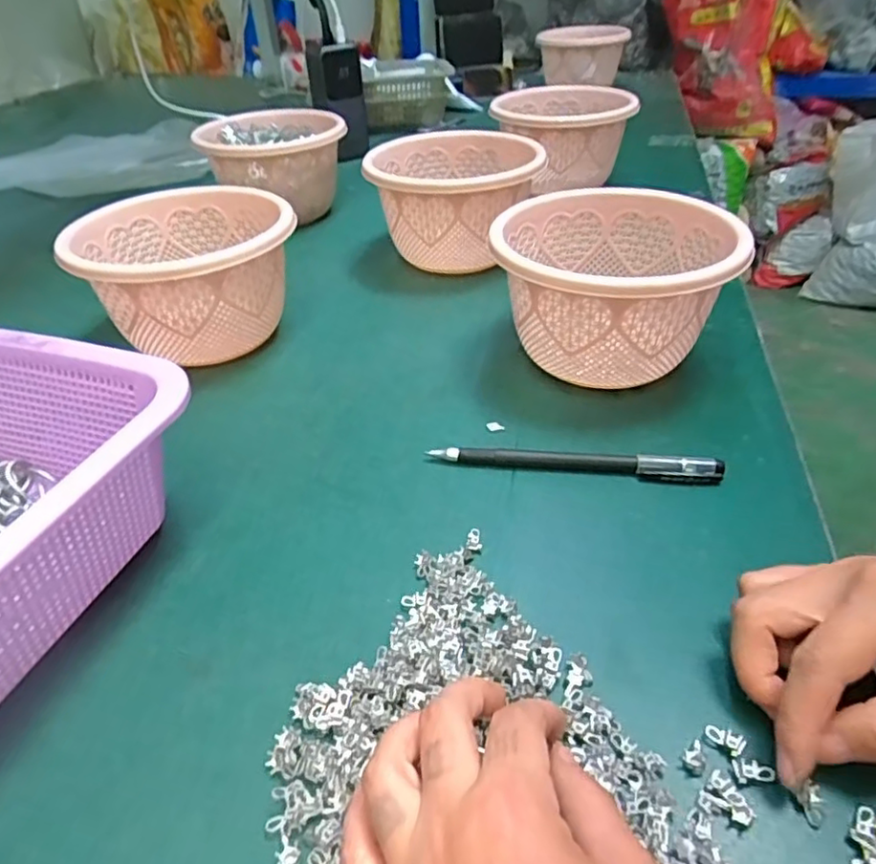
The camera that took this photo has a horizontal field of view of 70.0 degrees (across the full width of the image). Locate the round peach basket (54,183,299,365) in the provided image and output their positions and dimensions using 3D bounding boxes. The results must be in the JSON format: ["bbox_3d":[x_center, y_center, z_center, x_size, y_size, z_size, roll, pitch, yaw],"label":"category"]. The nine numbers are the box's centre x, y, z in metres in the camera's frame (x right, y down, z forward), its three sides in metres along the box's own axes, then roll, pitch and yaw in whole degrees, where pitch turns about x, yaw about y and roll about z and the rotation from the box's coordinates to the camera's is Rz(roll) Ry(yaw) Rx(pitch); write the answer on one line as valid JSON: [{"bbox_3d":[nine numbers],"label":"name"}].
[{"bbox_3d":[-0.172,-0.105,0.438,0.135,0.086,0.133,-1,39,1],"label":"round peach basket"}]

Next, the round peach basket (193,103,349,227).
[{"bbox_3d":[-0.161,-0.269,0.641,0.137,0.085,0.139,-4,39,-3],"label":"round peach basket"}]

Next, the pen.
[{"bbox_3d":[0.073,0.015,0.336,0.150,0.011,0.010,5,39,8],"label":"pen"}]

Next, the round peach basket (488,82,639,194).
[{"bbox_3d":[0.125,-0.305,0.667,0.150,0.094,0.137,-1,39,1],"label":"round peach basket"}]

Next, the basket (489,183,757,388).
[{"bbox_3d":[0.107,-0.086,0.396,0.136,0.090,0.141,-1,39,1],"label":"basket"}]

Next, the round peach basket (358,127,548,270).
[{"bbox_3d":[0.014,-0.191,0.535,0.135,0.090,0.133,-1,39,1],"label":"round peach basket"}]

